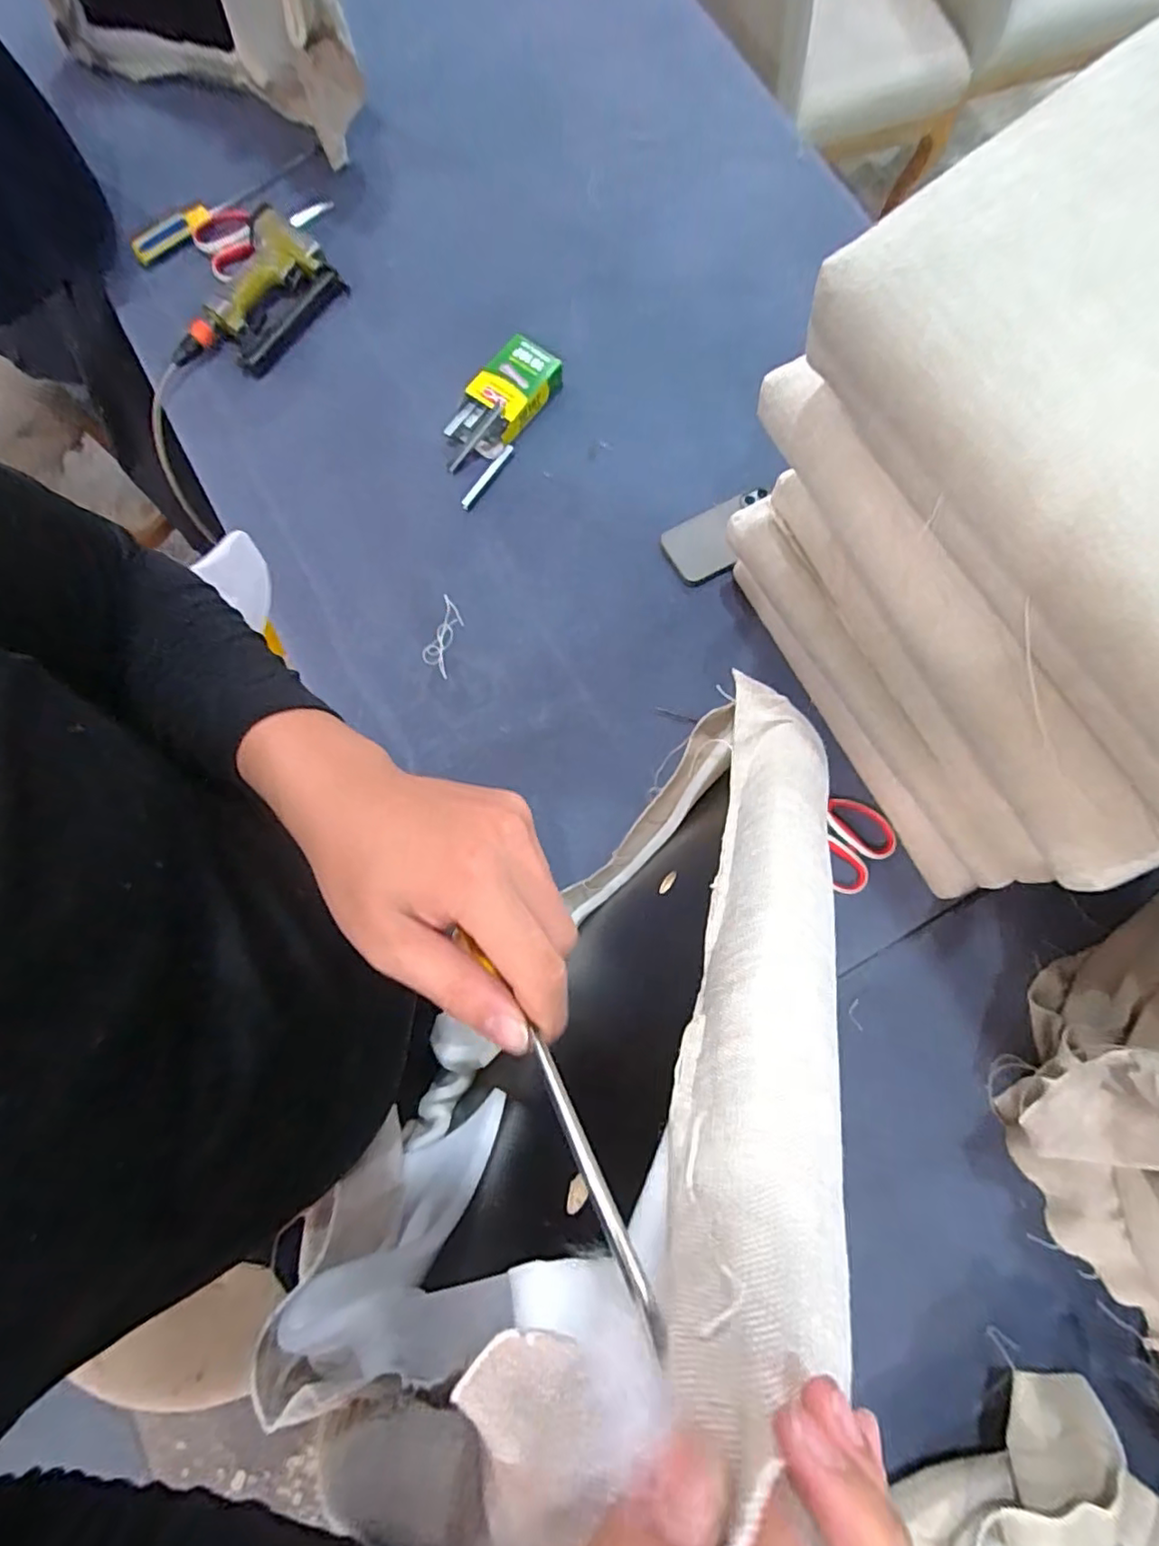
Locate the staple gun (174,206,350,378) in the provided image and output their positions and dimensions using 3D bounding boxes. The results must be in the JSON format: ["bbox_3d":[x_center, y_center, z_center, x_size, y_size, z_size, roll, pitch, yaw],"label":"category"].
[{"bbox_3d":[-0.415,-0.604,0.821,0.131,0.059,0.220,26,79,4],"label":"staple gun"}]

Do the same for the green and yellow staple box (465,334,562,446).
[{"bbox_3d":[-0.086,-0.496,0.801,0.081,0.034,0.120,37,80,6],"label":"green and yellow staple box"}]

